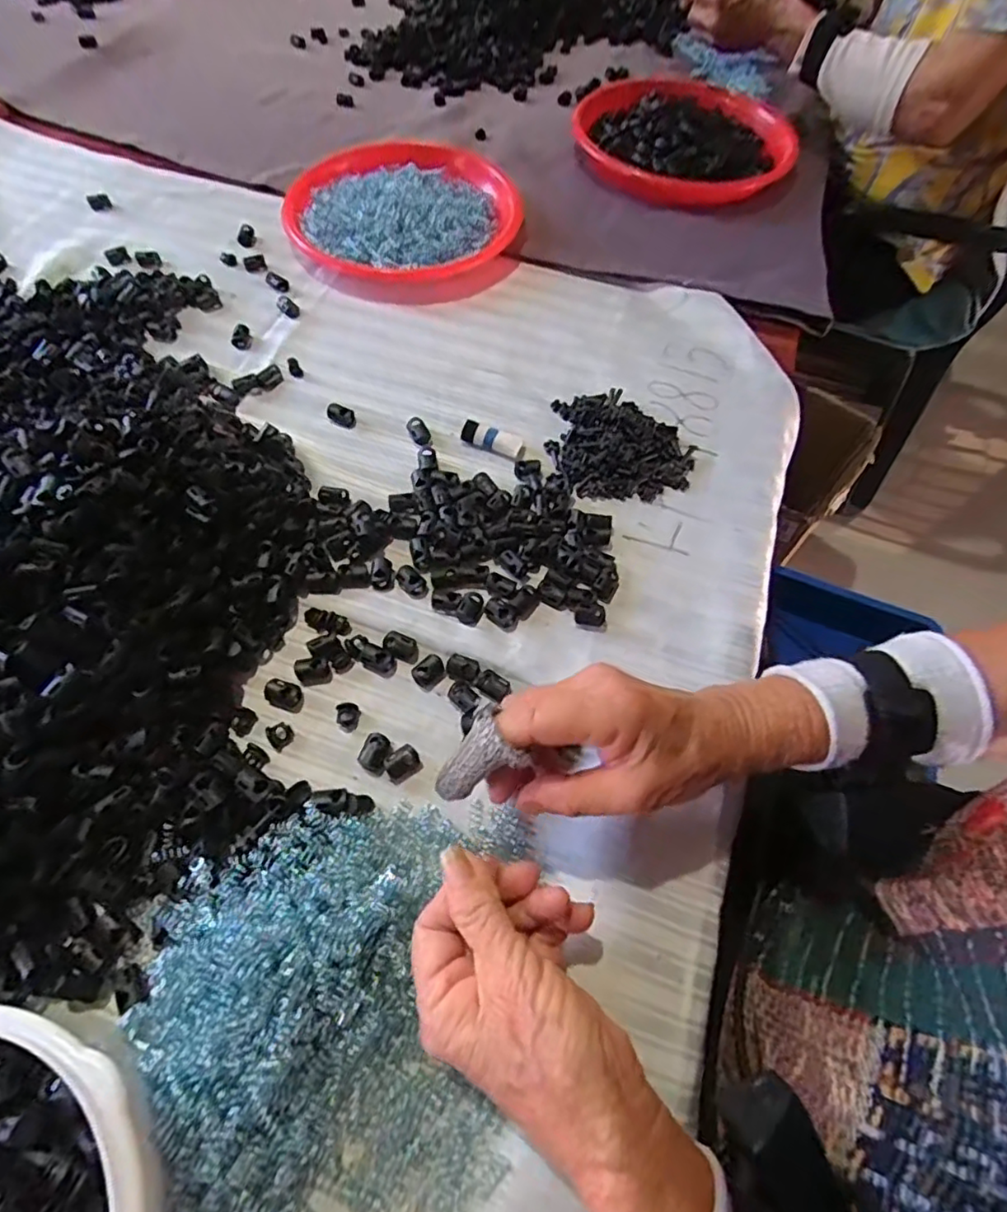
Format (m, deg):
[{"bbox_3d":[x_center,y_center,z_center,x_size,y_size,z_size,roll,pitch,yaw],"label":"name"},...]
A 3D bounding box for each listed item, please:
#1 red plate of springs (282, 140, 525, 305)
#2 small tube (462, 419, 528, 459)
[{"bbox_3d":[-0.098,-0.385,0.585,0.216,0.028,0.197,-12,64,-10],"label":"red plate of springs"},{"bbox_3d":[-0.007,-0.128,0.456,0.051,0.011,0.018,25,64,10],"label":"small tube"}]

